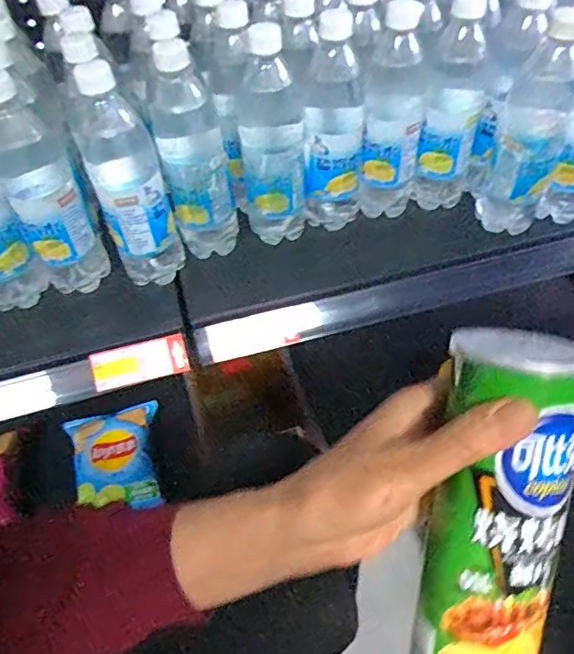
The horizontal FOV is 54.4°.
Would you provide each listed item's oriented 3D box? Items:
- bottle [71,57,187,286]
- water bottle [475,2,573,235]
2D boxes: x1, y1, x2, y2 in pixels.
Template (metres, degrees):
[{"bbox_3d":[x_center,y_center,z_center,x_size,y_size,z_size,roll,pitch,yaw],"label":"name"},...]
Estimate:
[{"bbox_3d":[-0.160,-0.142,0.570,0.070,0.242,0.078,-21,51,-12],"label":"bottle"},{"bbox_3d":[0.254,-0.207,0.588,0.070,0.224,0.074,17,53,18],"label":"water bottle"}]

